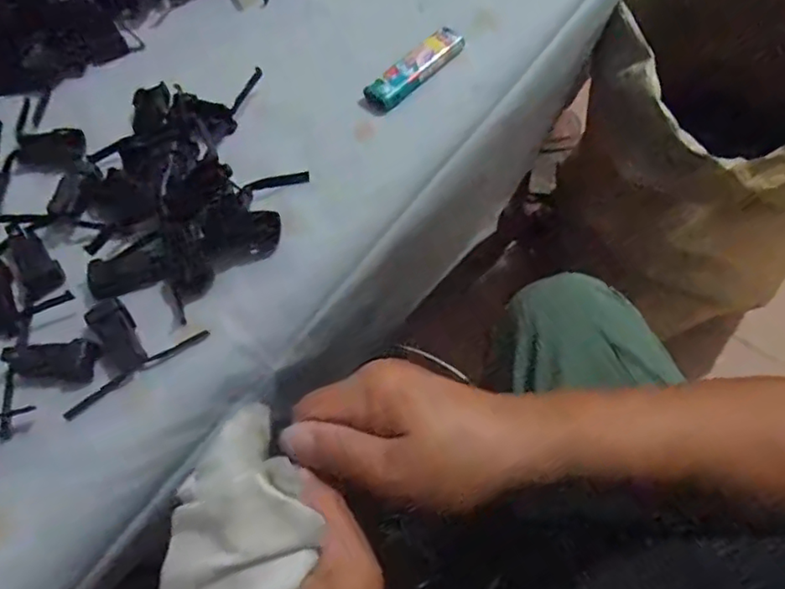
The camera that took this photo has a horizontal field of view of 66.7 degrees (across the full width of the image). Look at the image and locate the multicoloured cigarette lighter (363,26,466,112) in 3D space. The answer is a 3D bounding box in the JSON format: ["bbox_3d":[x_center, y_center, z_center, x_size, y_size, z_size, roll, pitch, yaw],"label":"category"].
[{"bbox_3d":[0.017,-0.155,0.410,0.079,0.014,0.024,-41,67,-15],"label":"multicoloured cigarette lighter"}]

